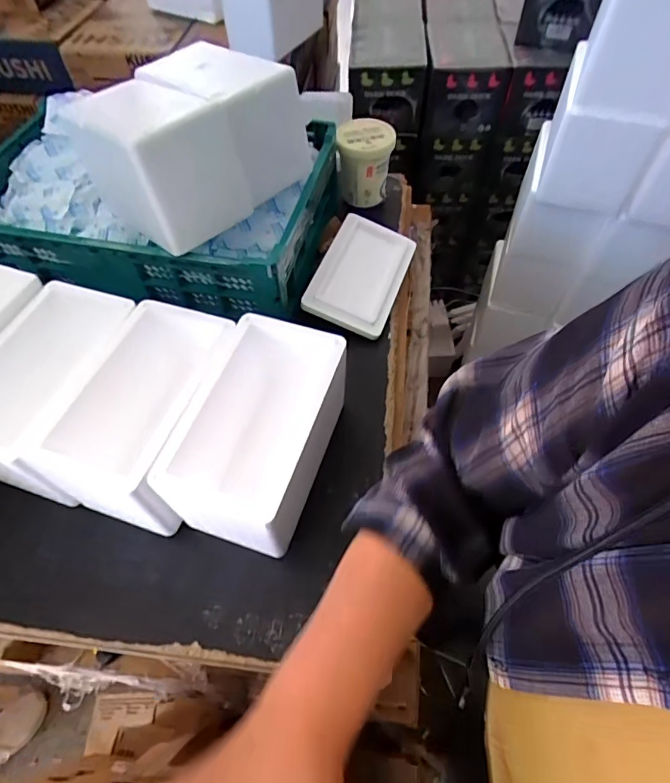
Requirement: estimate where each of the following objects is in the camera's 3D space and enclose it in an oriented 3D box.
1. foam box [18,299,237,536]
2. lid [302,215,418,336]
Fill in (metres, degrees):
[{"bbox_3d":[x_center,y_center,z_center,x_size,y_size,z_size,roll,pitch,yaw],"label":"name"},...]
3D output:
[{"bbox_3d":[-0.250,0.026,0.627,0.158,0.142,0.262,15,58,11],"label":"foam box"},{"bbox_3d":[0.049,-0.217,0.848,0.146,0.030,0.250,26,61,-6],"label":"lid"}]

